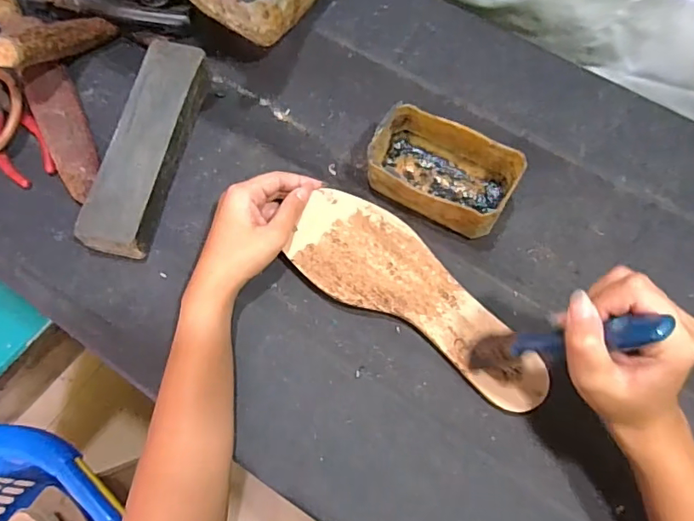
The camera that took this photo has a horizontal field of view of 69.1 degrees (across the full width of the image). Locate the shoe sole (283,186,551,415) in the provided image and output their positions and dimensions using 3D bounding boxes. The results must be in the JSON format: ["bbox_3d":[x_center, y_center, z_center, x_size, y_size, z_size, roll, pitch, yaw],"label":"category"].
[{"bbox_3d":[0.057,0.031,0.401,0.229,0.007,0.083,39,76,9],"label":"shoe sole"}]

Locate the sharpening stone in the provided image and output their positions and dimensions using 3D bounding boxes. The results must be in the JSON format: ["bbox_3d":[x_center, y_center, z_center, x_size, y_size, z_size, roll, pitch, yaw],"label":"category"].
[{"bbox_3d":[-0.172,-0.100,0.438,0.052,0.035,0.198,11,69,3],"label":"sharpening stone"}]

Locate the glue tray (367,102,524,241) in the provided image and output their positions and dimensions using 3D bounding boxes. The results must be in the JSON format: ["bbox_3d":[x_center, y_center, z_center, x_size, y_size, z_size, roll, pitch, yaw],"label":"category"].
[{"bbox_3d":[0.083,-0.078,0.451,0.126,0.062,0.081,24,71,8],"label":"glue tray"}]

